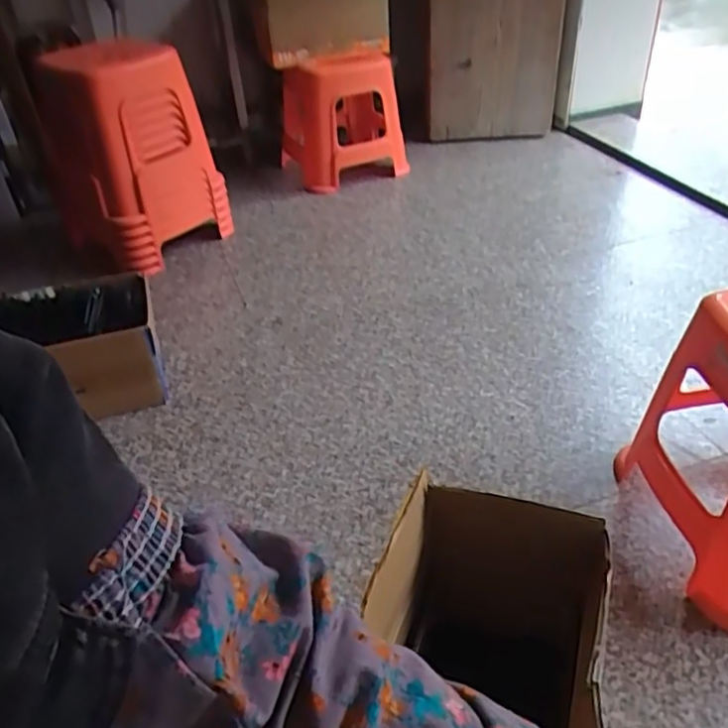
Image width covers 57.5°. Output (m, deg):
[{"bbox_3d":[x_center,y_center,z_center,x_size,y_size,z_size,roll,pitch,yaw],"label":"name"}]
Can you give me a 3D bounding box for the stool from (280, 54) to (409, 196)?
[{"bbox_3d":[-0.065,-0.649,1.787,0.236,0.289,0.278,-29,43,-29],"label":"stool"}]

